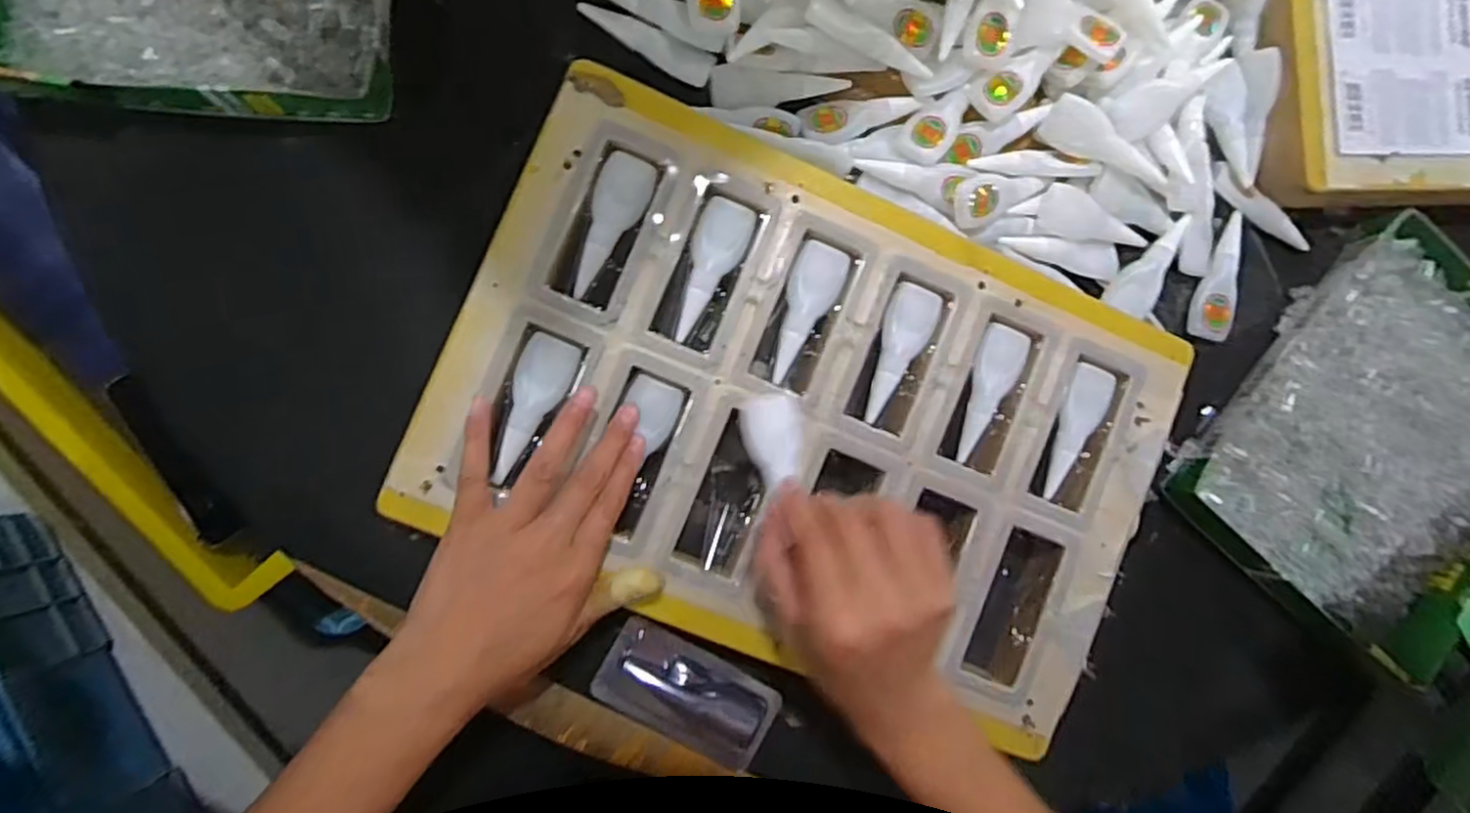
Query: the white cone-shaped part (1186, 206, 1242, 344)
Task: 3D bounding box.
[{"bbox_3d":[0.335,-0.086,0.487,0.025,0.016,0.085,23,85,-6],"label":"white cone-shaped part"}]

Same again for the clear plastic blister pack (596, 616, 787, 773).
[{"bbox_3d":[-0.029,0.174,0.431,0.107,0.010,0.055,29,84,-6],"label":"clear plastic blister pack"}]

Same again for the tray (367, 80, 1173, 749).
[{"bbox_3d":[0.050,0.001,0.422,0.411,0.022,0.282,22,85,-6],"label":"tray"}]

